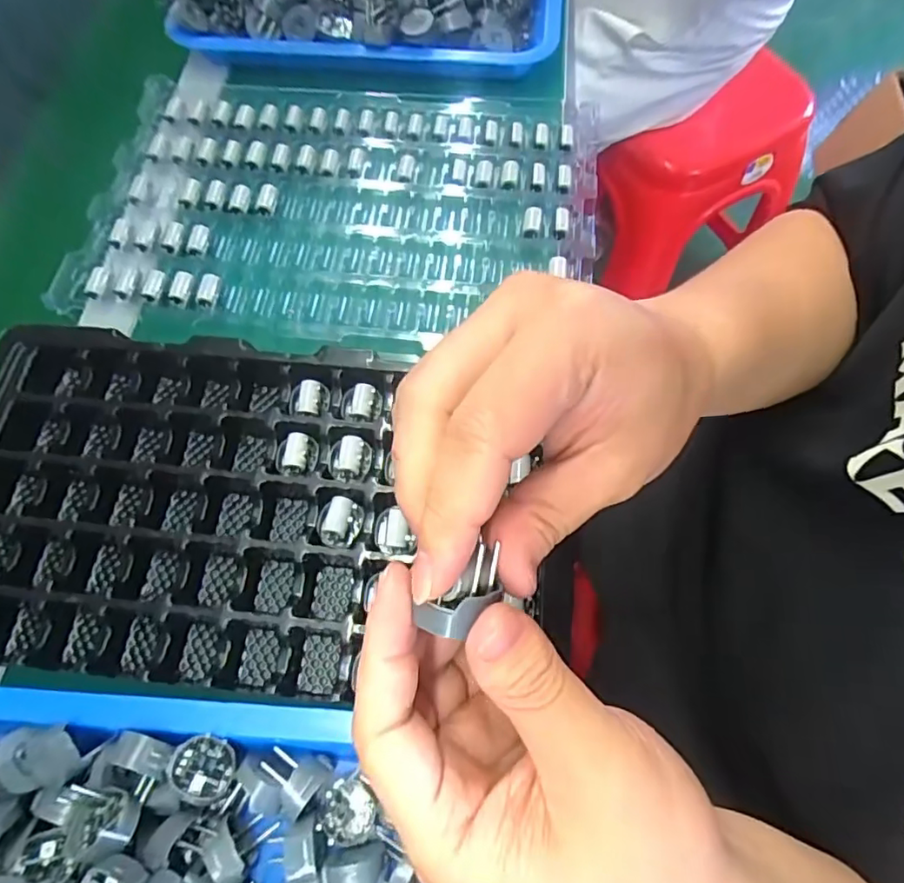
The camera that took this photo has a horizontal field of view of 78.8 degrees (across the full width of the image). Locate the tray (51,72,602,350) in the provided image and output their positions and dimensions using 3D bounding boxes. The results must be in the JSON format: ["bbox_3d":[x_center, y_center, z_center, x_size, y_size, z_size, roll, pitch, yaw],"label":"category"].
[{"bbox_3d":[-0.084,-0.172,0.406,0.364,0.024,0.219,6,66,5],"label":"tray"}]

